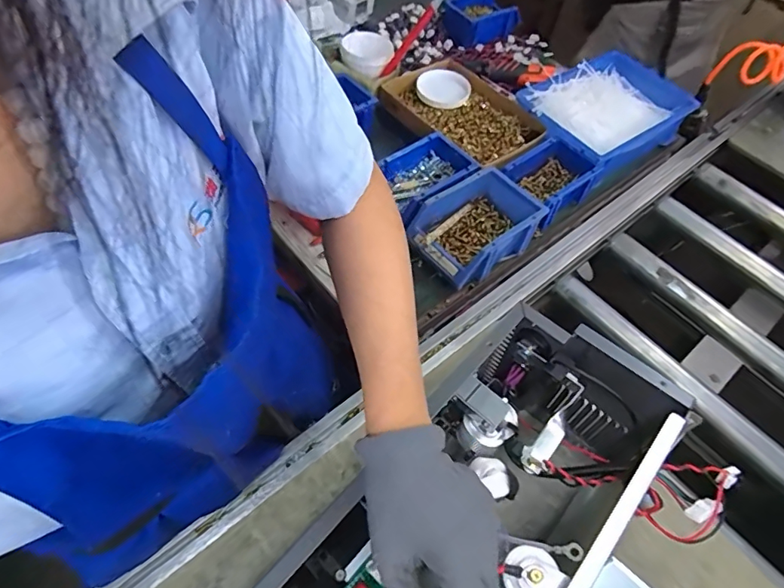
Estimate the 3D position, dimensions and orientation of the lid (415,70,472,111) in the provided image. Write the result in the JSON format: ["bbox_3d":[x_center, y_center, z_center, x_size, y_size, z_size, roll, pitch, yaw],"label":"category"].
[{"bbox_3d":[0.096,-0.384,0.920,0.096,0.012,0.091,1,72,-2],"label":"lid"}]

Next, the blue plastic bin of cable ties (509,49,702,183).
[{"bbox_3d":[0.392,-0.340,0.922,0.309,0.075,0.226,-33,65,-23],"label":"blue plastic bin of cable ties"}]

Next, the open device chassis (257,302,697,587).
[{"bbox_3d":[0.099,0.253,0.443,0.270,0.186,0.442,38,61,20],"label":"open device chassis"}]

